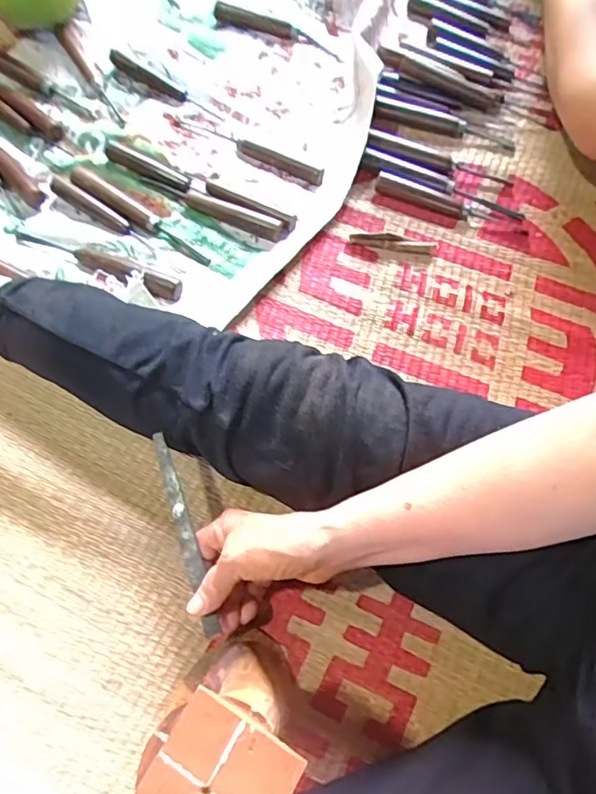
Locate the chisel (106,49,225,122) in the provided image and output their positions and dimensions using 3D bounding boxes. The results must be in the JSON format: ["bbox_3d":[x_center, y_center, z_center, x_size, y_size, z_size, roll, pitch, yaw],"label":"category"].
[{"bbox_3d":[-0.157,-0.368,0.667,0.160,0.011,0.021,31,73,11],"label":"chisel"}]

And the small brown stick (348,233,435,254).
[{"bbox_3d":[0.100,-0.164,0.600,0.089,0.016,0.013,7,70,3],"label":"small brown stick"}]

